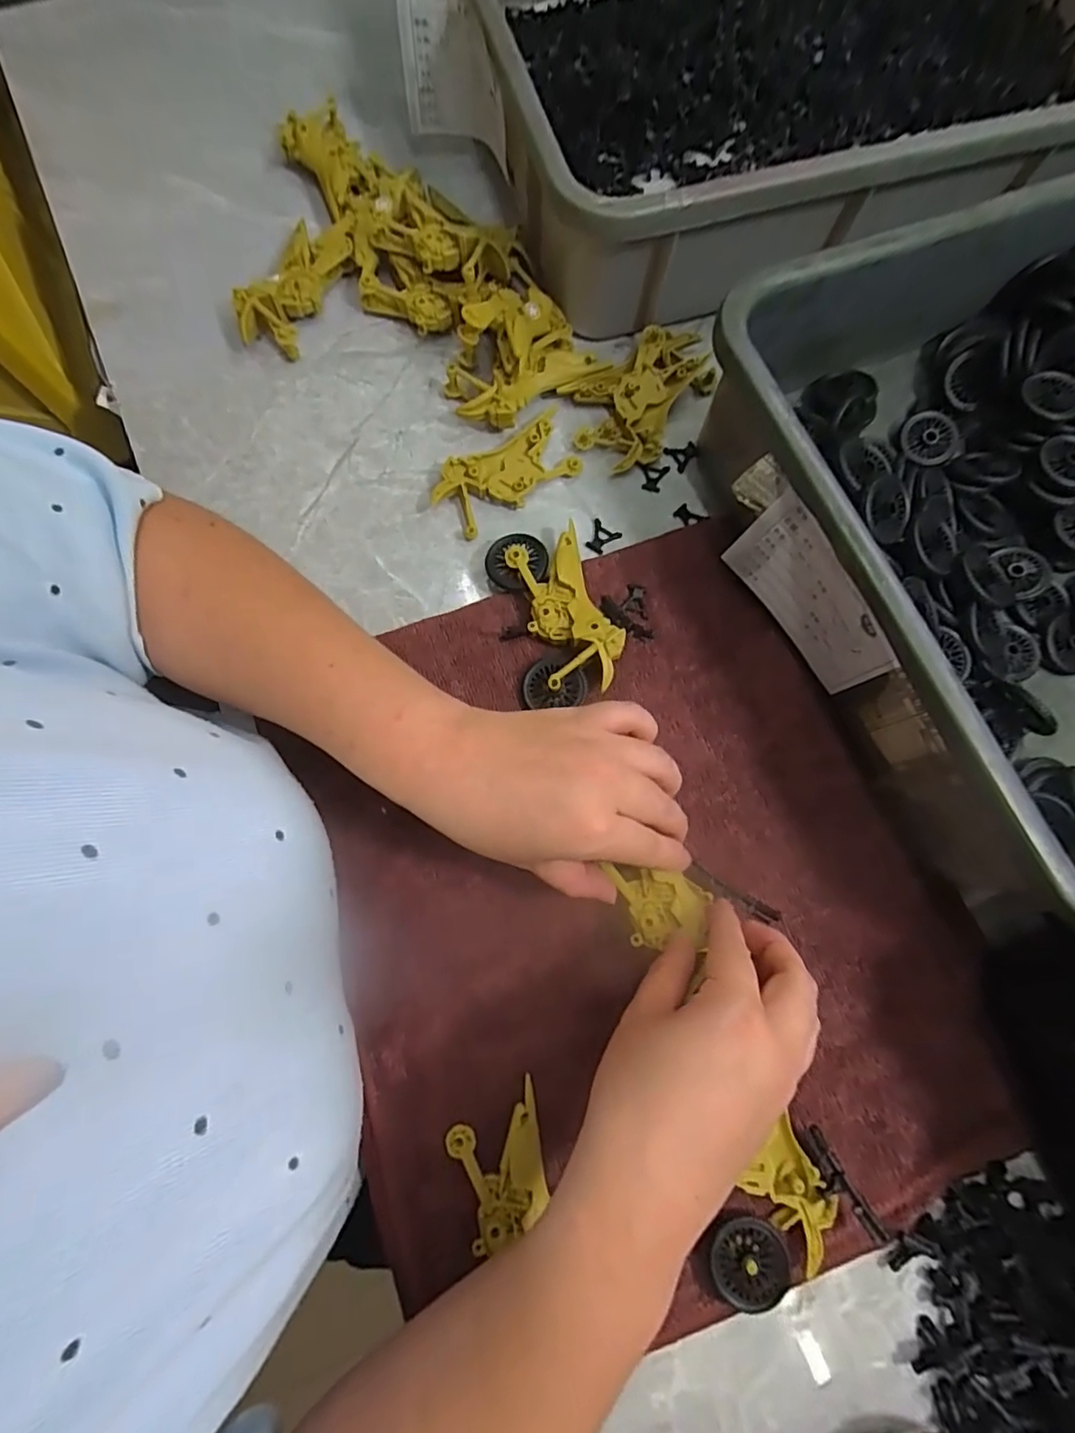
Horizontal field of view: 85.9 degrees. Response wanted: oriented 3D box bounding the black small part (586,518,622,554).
[{"bbox_3d":[0.041,-0.117,0.378,0.020,0.005,0.019,35,79,8],"label":"black small part"}]

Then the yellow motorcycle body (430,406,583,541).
[{"bbox_3d":[-0.020,-0.160,0.377,0.097,0.014,0.048,-35,79,-8],"label":"yellow motorcycle body"}]

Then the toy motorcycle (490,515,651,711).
[{"bbox_3d":[0.013,-0.065,0.347,0.074,0.023,0.109,-22,78,-5],"label":"toy motorcycle"}]

